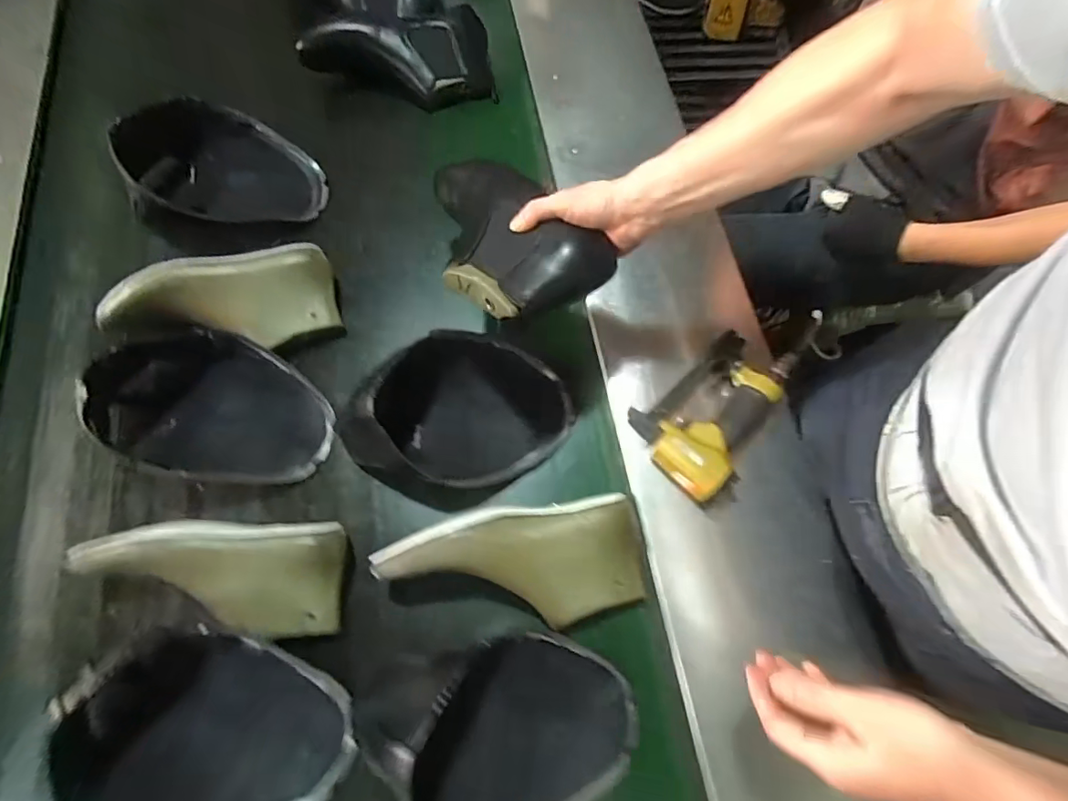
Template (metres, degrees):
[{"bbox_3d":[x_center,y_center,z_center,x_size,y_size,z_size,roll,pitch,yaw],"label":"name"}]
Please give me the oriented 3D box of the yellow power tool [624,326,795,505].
[{"bbox_3d":[0.235,0.013,0.622,0.222,0.064,0.146,-37,75,-13],"label":"yellow power tool"}]

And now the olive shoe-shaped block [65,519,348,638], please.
[{"bbox_3d":[-0.345,0.190,0.553,0.273,0.087,0.121,0,70,-1],"label":"olive shoe-shaped block"}]

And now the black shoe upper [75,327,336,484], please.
[{"bbox_3d":[-0.411,0.007,0.625,0.306,0.069,0.170,5,70,1],"label":"black shoe upper"}]

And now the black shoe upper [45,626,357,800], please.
[{"bbox_3d":[-0.310,0.320,0.493,0.228,0.108,0.176,-3,70,-2],"label":"black shoe upper"}]

